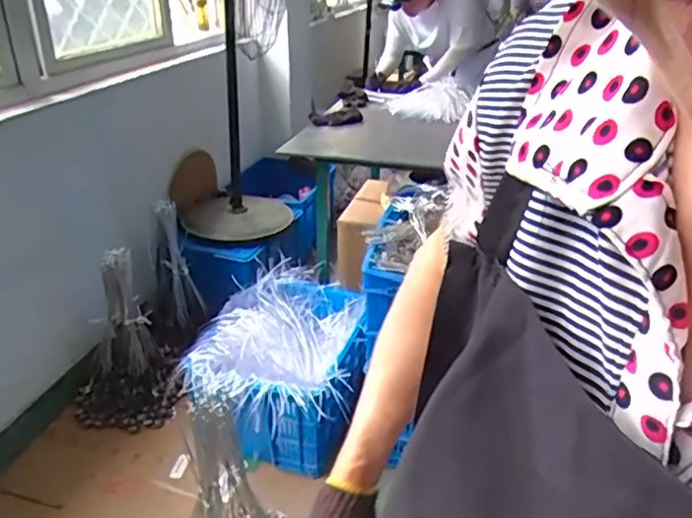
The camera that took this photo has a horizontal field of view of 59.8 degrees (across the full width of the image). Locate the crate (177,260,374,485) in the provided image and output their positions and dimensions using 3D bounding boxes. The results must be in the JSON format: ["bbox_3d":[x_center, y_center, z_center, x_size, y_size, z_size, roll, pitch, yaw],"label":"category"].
[{"bbox_3d":[-0.182,0.315,1.810,0.478,0.380,0.595,1,27,2],"label":"crate"}]

